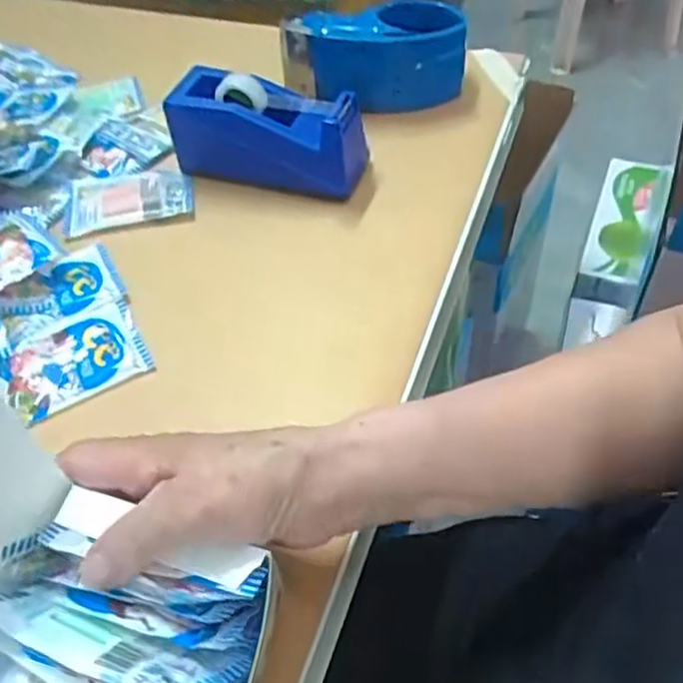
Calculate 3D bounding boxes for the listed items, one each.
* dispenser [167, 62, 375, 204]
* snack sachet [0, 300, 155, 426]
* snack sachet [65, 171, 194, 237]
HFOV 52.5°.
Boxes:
[{"bbox_3d":[-0.058,-0.164,0.544,0.154,0.069,0.054,13,54,15],"label":"dispenser"},{"bbox_3d":[-0.176,0.012,0.455,0.089,0.010,0.063,-26,54,-16],"label":"snack sachet"},{"bbox_3d":[-0.171,-0.117,0.560,0.099,0.007,0.068,-11,51,-4],"label":"snack sachet"}]

